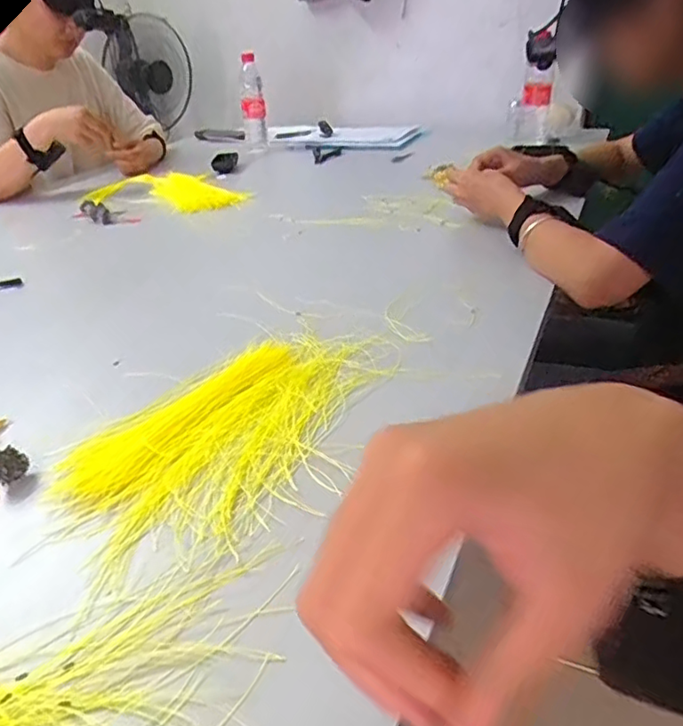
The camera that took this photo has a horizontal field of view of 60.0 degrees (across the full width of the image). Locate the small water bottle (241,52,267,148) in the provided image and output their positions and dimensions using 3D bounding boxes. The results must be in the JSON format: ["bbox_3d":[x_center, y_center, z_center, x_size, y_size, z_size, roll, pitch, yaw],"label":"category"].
[{"bbox_3d":[-0.205,-0.595,1.363,0.054,0.197,0.054,-9,31,-6],"label":"small water bottle"}]

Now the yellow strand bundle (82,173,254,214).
[{"bbox_3d":[-0.324,-0.333,1.124,0.345,0.025,0.174,12,35,27],"label":"yellow strand bundle"}]

